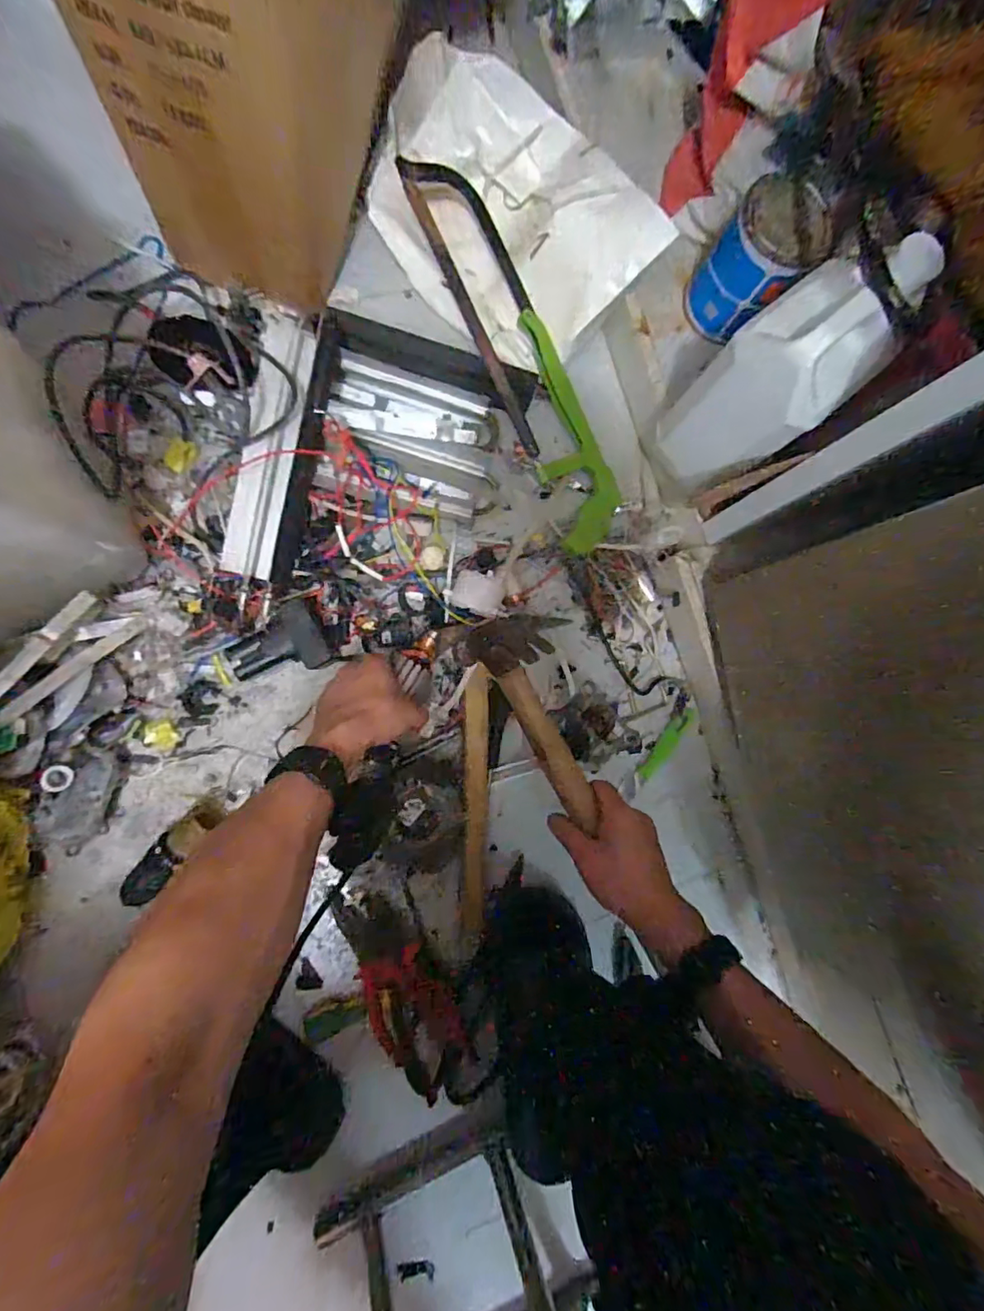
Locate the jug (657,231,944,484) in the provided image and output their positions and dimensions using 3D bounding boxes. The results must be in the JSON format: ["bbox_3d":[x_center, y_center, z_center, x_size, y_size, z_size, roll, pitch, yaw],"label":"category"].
[{"bbox_3d":[0.271,-0.261,0.516,0.148,0.208,0.104,-40,91,-8],"label":"jug"}]

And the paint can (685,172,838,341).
[{"bbox_3d":[0.284,-0.424,0.586,0.095,0.124,0.095,1,85,-7],"label":"paint can"}]

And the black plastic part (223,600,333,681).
[{"bbox_3d":[-0.234,-0.008,0.590,0.099,0.036,0.078,-29,89,-8],"label":"black plastic part"}]

